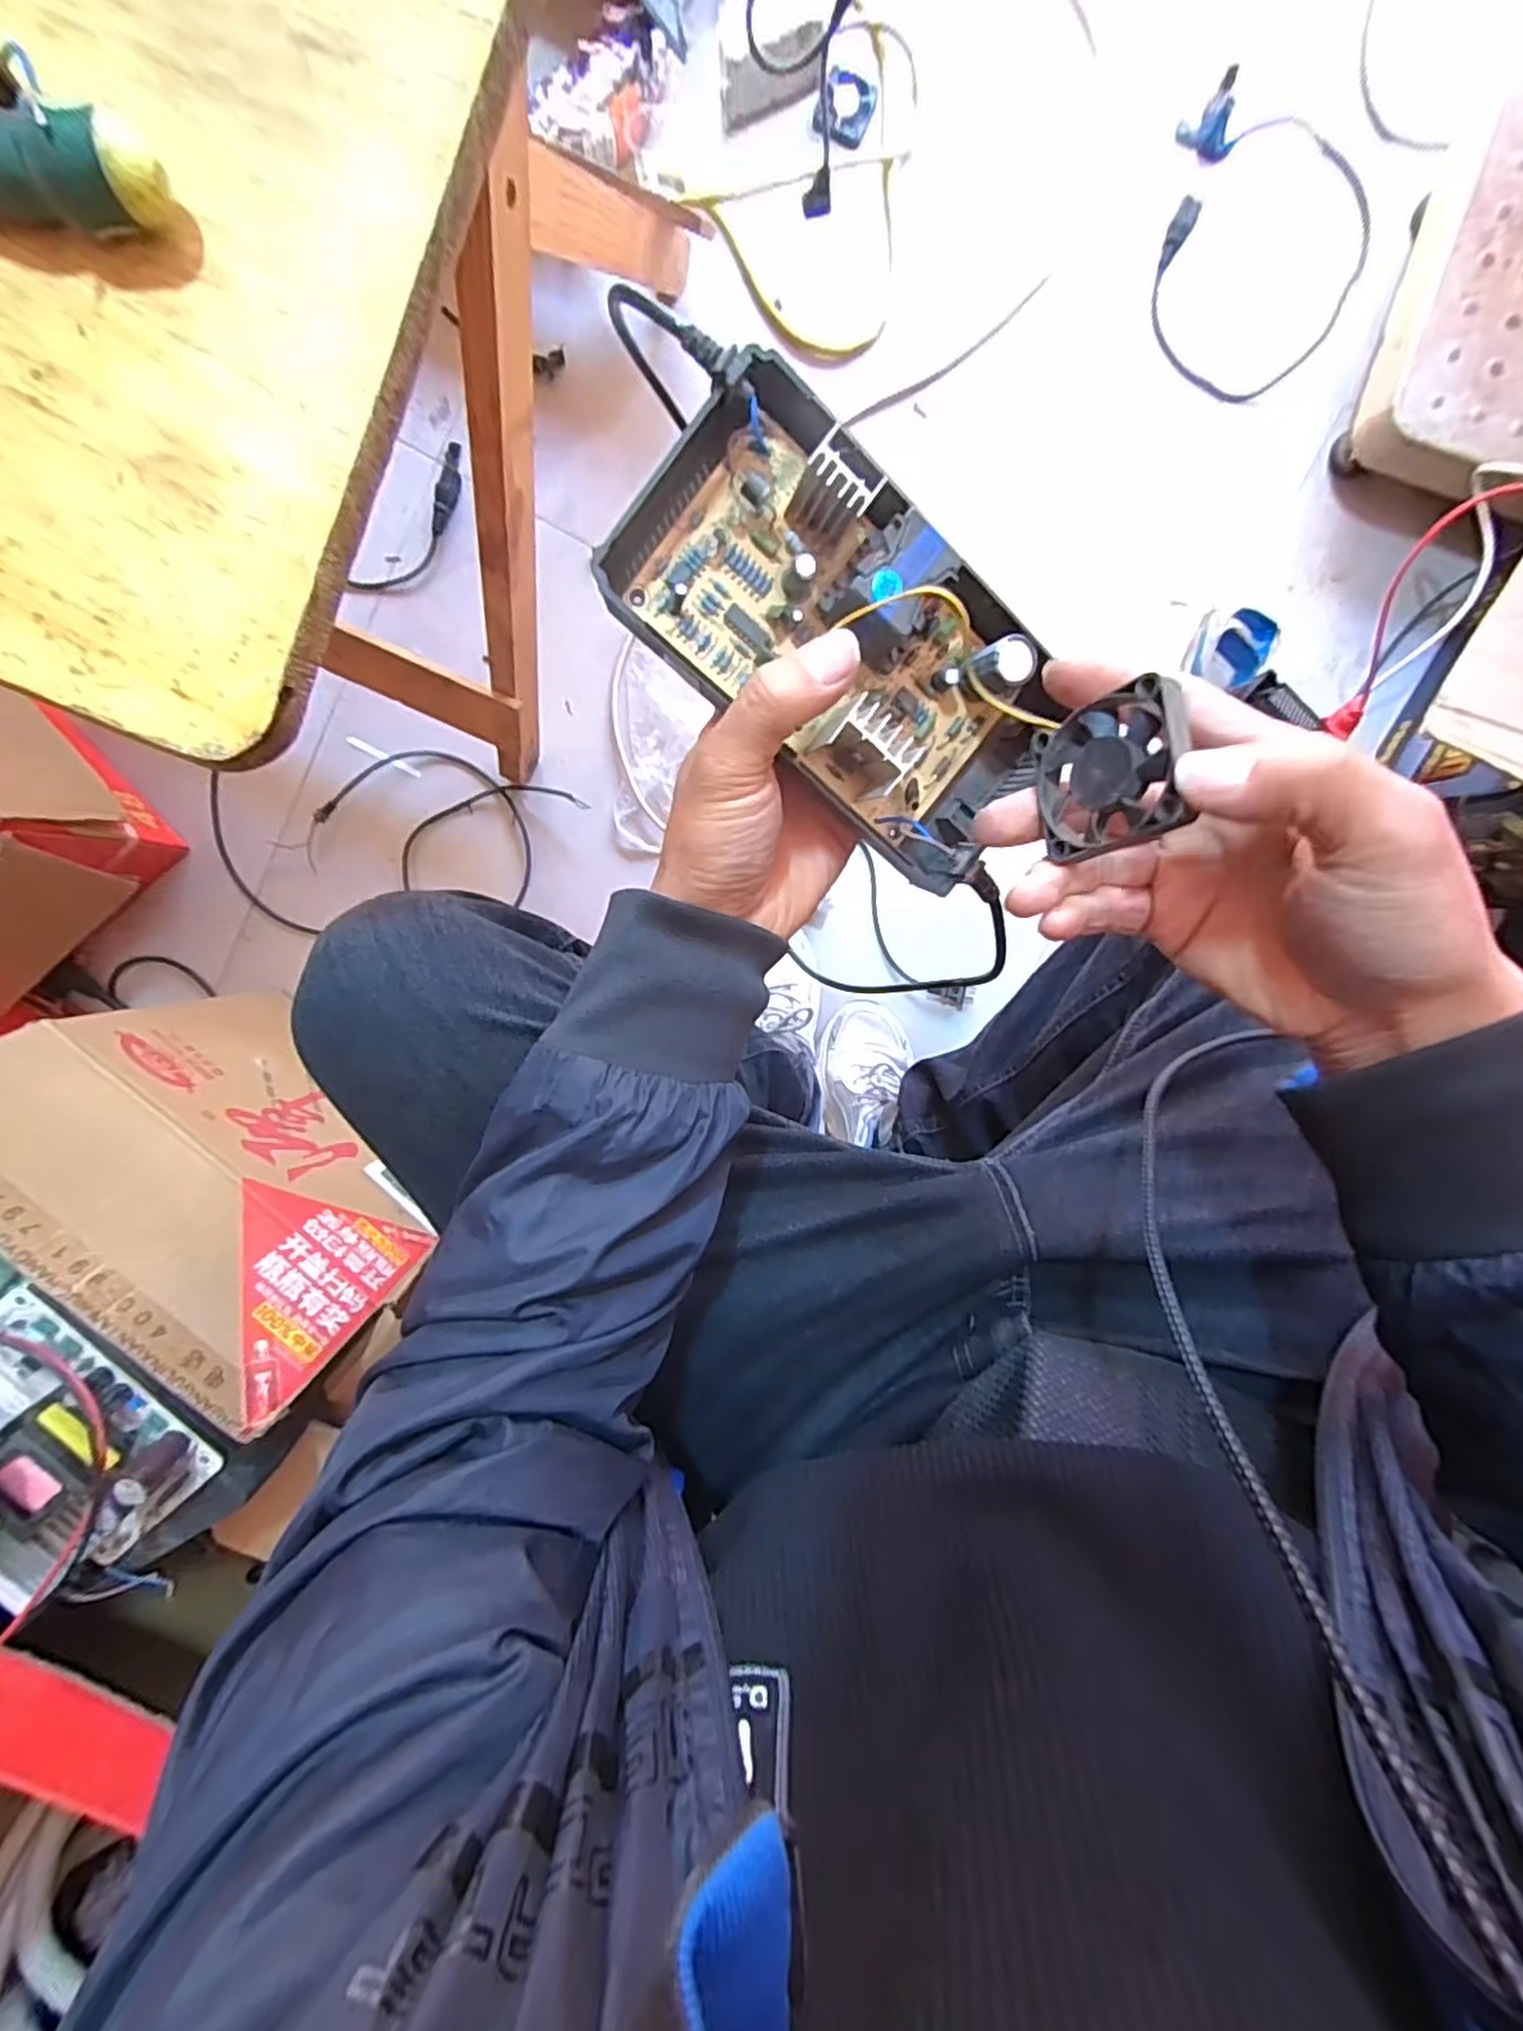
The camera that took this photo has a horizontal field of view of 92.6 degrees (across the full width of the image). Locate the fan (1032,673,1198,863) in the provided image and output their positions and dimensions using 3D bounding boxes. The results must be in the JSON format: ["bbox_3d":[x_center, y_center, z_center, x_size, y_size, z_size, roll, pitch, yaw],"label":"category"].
[{"bbox_3d":[0.119,-0.083,0.249,0.009,0.050,0.050,-2,86,-31],"label":"fan"}]

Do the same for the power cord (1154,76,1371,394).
[{"bbox_3d":[0.496,-0.761,0.721,0.195,0.028,0.266,5,98,-3],"label":"power cord"}]

